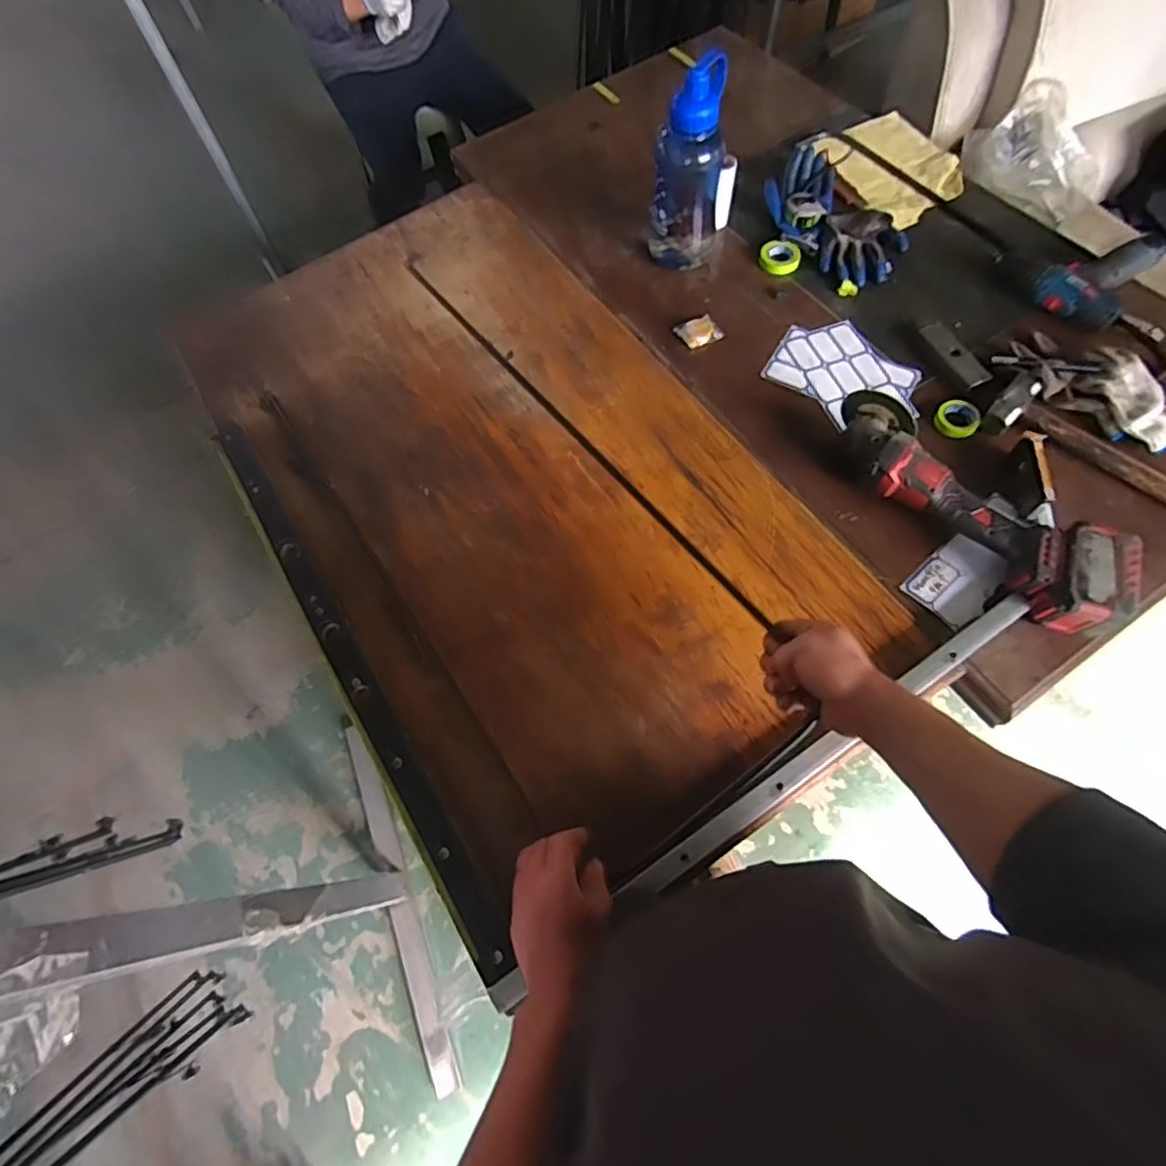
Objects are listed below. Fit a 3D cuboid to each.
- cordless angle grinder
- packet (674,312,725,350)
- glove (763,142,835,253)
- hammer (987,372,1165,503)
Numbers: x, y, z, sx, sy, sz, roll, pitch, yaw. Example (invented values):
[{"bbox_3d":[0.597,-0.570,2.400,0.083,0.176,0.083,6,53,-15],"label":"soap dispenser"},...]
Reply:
[{"bbox_3d":[0.481,-0.101,0.759,0.117,0.087,0.397,-39,69,-12],"label":"cordless angle grinder"},{"bbox_3d":[0.187,-0.396,0.948,0.068,0.019,0.058,-30,67,-8],"label":"packet"},{"bbox_3d":[0.371,-0.666,1.041,0.116,0.039,0.219,17,69,12],"label":"glove"},{"bbox_3d":[0.694,-0.173,0.790,0.293,0.032,0.078,39,75,19],"label":"hammer"}]

